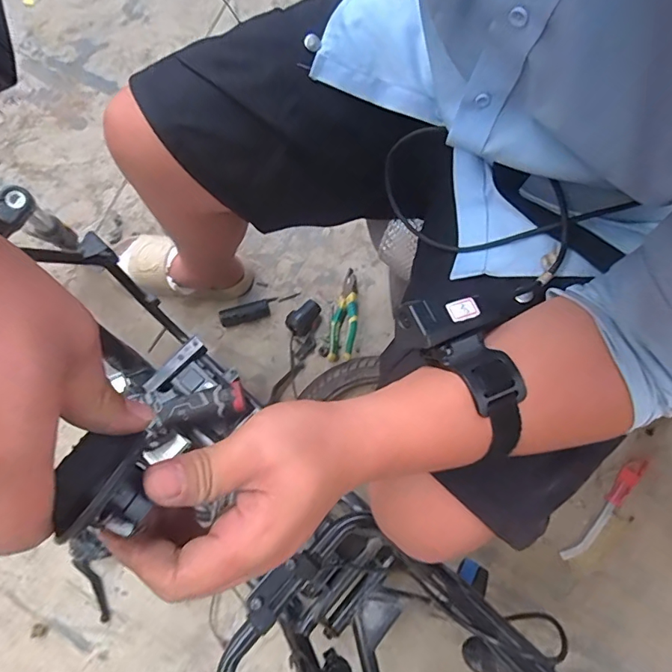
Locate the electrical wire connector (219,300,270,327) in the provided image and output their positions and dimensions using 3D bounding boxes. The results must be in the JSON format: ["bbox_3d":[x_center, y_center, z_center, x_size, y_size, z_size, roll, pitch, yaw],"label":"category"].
[{"bbox_3d":[-0.184,-0.046,0.952,0.100,0.025,0.033,-15,78,-16],"label":"electrical wire connector"}]

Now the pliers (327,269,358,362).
[{"bbox_3d":[0.018,-0.044,0.944,0.049,0.035,0.190,6,78,1],"label":"pliers"}]

